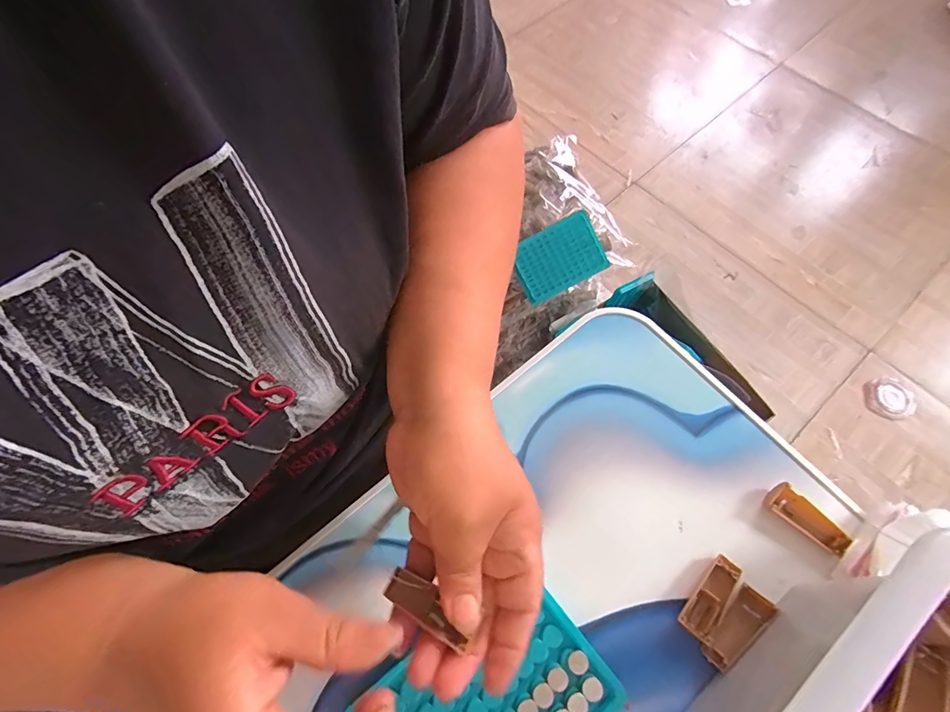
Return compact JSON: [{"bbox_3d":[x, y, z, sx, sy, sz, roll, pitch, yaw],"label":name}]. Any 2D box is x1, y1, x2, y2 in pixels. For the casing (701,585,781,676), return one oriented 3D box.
[{"bbox_3d":[0.156,0.162,0.261,0.049,0.011,0.018,-41,72,-14],"label":"casing"}]

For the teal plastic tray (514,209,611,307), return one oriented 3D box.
[{"bbox_3d":[0.124,-0.147,0.667,0.128,0.025,0.096,-27,88,20],"label":"teal plastic tray"}]

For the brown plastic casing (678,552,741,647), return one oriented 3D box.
[{"bbox_3d":[0.144,0.146,0.266,0.018,0.010,0.049,36,73,15],"label":"brown plastic casing"}]

